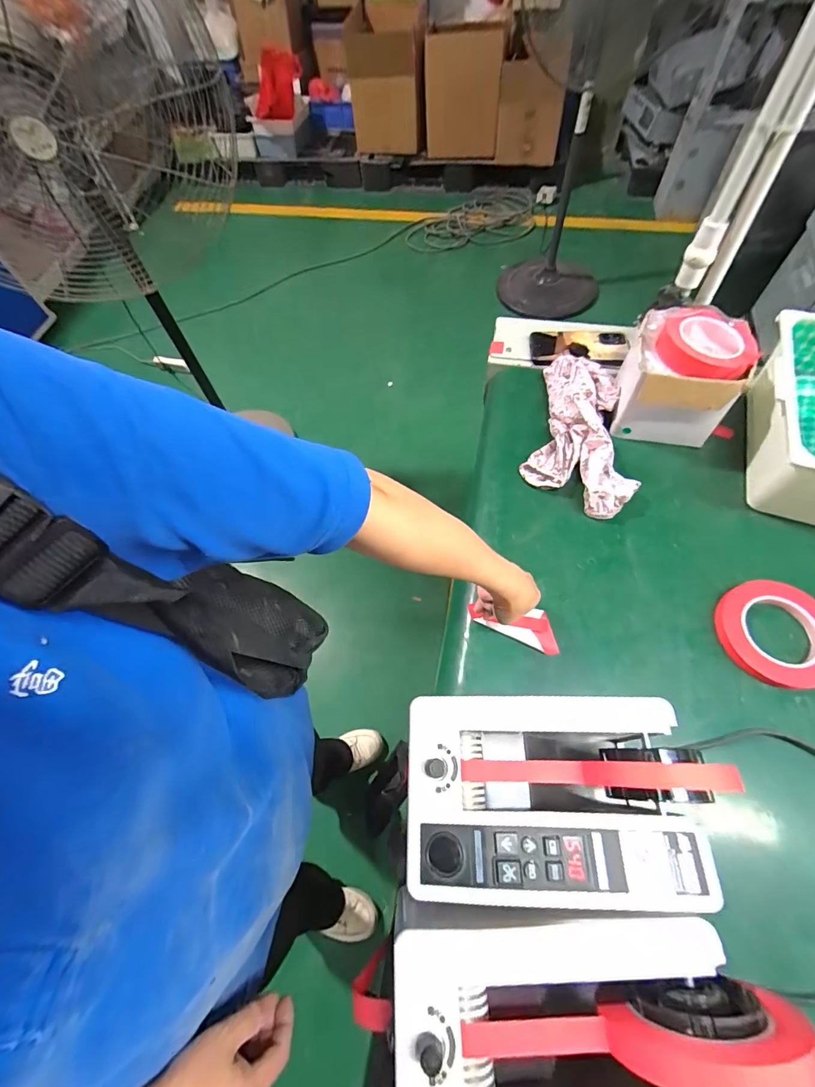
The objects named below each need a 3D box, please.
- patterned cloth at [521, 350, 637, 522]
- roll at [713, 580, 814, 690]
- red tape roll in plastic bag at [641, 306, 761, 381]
[{"bbox_3d":[0.254,-0.174,0.626,0.144,0.053,0.285,10,62,7],"label":"patterned cloth"},{"bbox_3d":[0.425,0.104,0.487,0.124,0.024,0.121,-1,61,1],"label":"roll"},{"bbox_3d":[0.384,-0.261,0.561,0.138,0.043,0.103,13,64,11],"label":"red tape roll in plastic bag"}]

